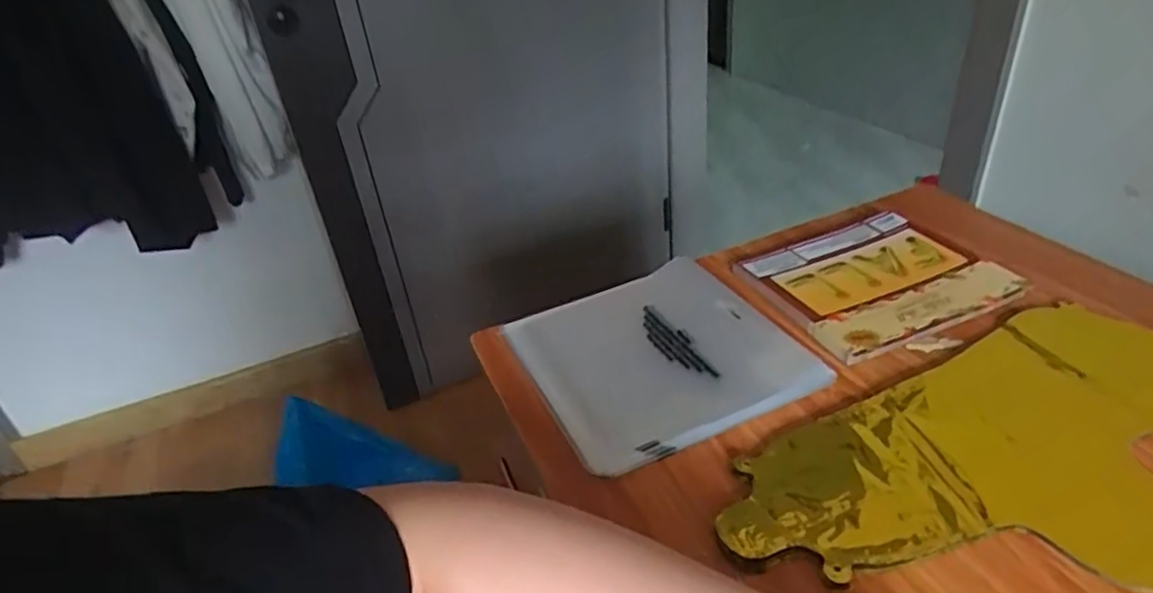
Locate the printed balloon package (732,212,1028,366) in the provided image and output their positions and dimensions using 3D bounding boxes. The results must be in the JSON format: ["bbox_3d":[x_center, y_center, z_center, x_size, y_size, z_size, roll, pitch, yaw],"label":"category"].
[{"bbox_3d":[0.270,-0.020,0.625,0.192,0.010,0.168,-17,36,-15],"label":"printed balloon package"}]

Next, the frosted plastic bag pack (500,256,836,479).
[{"bbox_3d":[0.064,0.042,0.564,0.204,0.011,0.202,-20,36,-19],"label":"frosted plastic bag pack"}]

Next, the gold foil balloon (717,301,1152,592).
[{"bbox_3d":[0.303,0.106,0.450,0.418,0.020,0.191,-17,36,-15],"label":"gold foil balloon"}]

